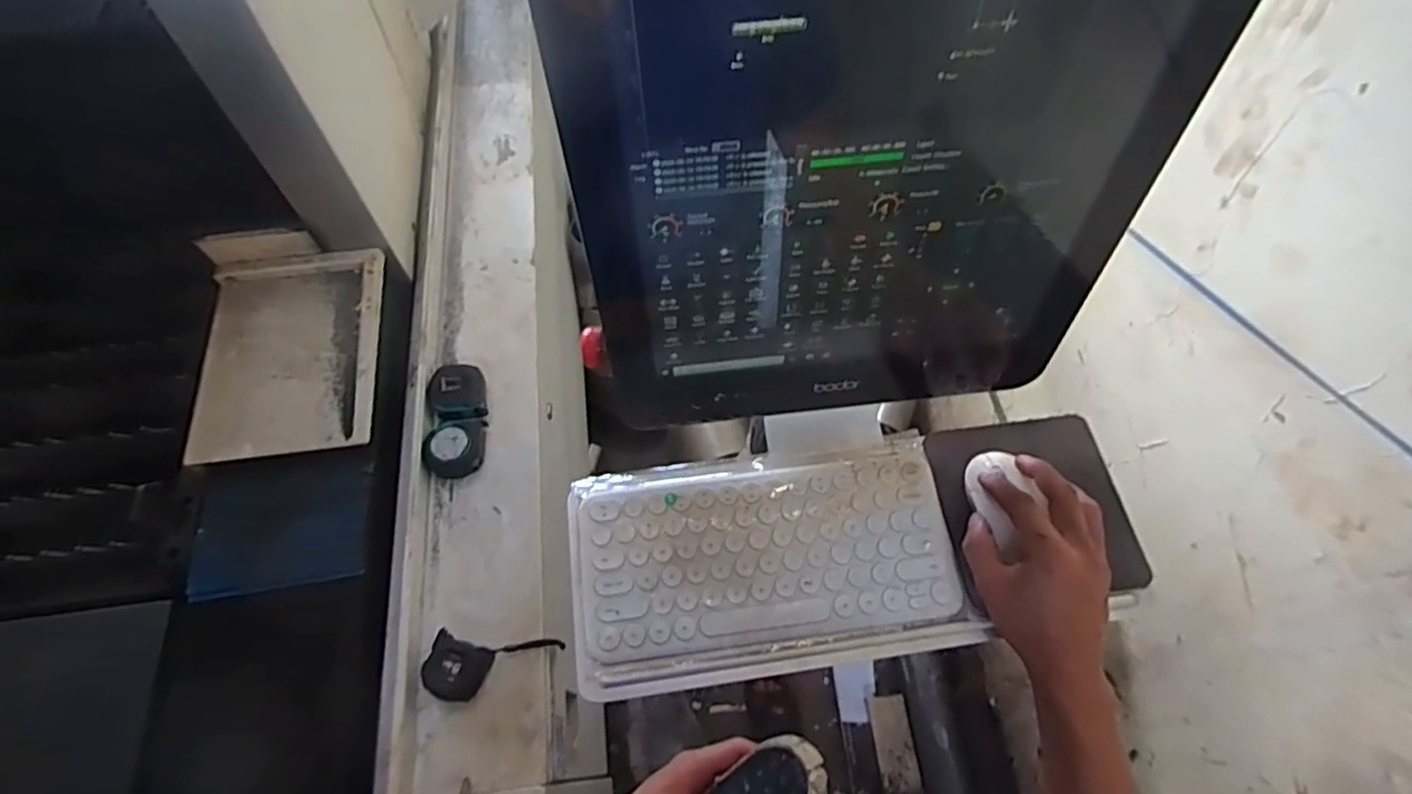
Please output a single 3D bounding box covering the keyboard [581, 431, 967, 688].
[{"bbox_3d":[0.043,0.118,0.530,0.285,0.017,0.146,-8,62,-4],"label":"keyboard"}]

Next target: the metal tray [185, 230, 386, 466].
[{"bbox_3d":[-0.561,-0.077,0.908,0.230,0.053,0.314,-6,62,-3],"label":"metal tray"}]

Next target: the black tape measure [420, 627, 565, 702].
[{"bbox_3d":[-0.253,0.308,0.776,0.133,0.034,0.075,4,62,2],"label":"black tape measure"}]

